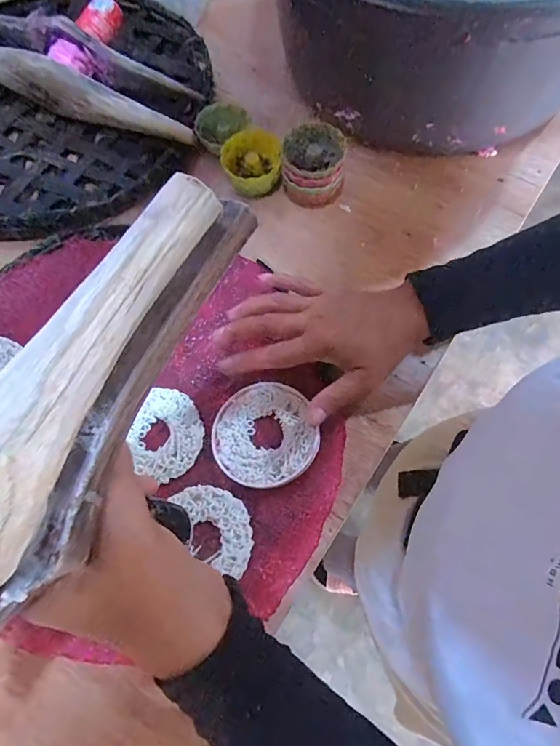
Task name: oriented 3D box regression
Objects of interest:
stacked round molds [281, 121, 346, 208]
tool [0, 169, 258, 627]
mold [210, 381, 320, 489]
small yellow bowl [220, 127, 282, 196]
[{"bbox_3d":[0.033,-0.204,0.441,0.060,0.056,0.066,0,71,1],"label":"stacked round molds"},{"bbox_3d":[-0.100,0.049,0.160,0.054,0.038,0.282,33,84,11],"label":"tool"},{"bbox_3d":[-0.012,0.050,0.363,0.085,0.011,0.085,0,71,1],"label":"mold"},{"bbox_3d":[-0.029,-0.209,0.446,0.059,0.039,0.058,0,71,1],"label":"small yellow bowl"}]

